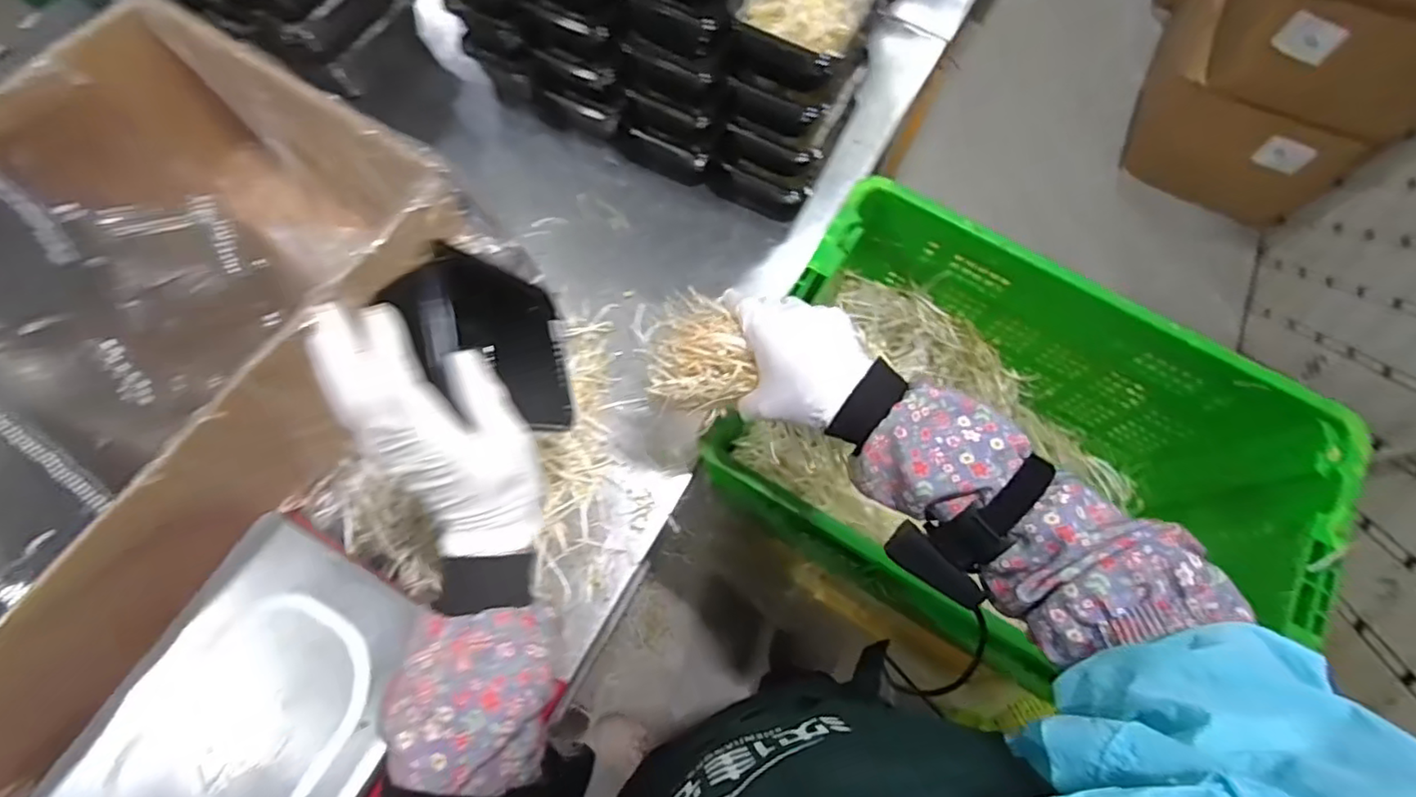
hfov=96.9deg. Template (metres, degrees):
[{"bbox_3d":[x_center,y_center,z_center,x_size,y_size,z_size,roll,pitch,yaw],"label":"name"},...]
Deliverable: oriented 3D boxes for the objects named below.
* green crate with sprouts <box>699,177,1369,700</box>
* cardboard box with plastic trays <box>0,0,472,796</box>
[{"bbox_3d":[0.345,0.091,0.774,0.600,0.316,0.386,28,73,8],"label":"green crate with sprouts"},{"bbox_3d":[-0.600,0.008,0.581,0.453,0.184,0.764,30,73,9],"label":"cardboard box with plastic trays"}]

